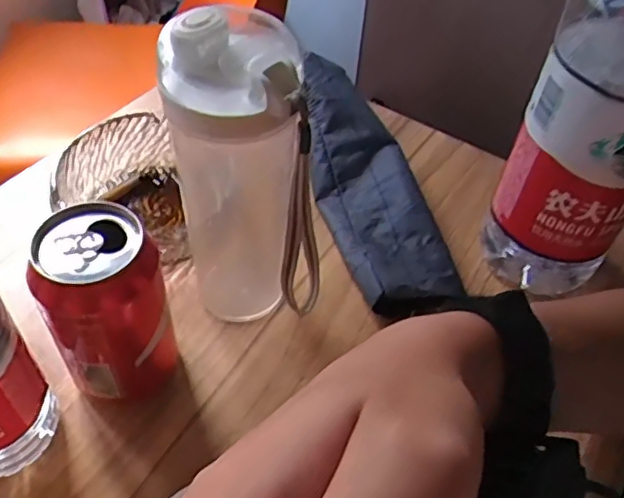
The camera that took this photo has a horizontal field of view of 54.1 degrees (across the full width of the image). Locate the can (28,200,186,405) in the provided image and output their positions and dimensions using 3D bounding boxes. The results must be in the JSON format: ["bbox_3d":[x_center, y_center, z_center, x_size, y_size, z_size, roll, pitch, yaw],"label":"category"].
[{"bbox_3d":[-0.111,0.035,0.342,0.058,0.116,0.062,-8,50,-11],"label":"can"}]

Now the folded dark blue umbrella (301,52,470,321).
[{"bbox_3d":[0.042,-0.059,0.490,0.076,0.047,0.251,-10,51,-13],"label":"folded dark blue umbrella"}]

